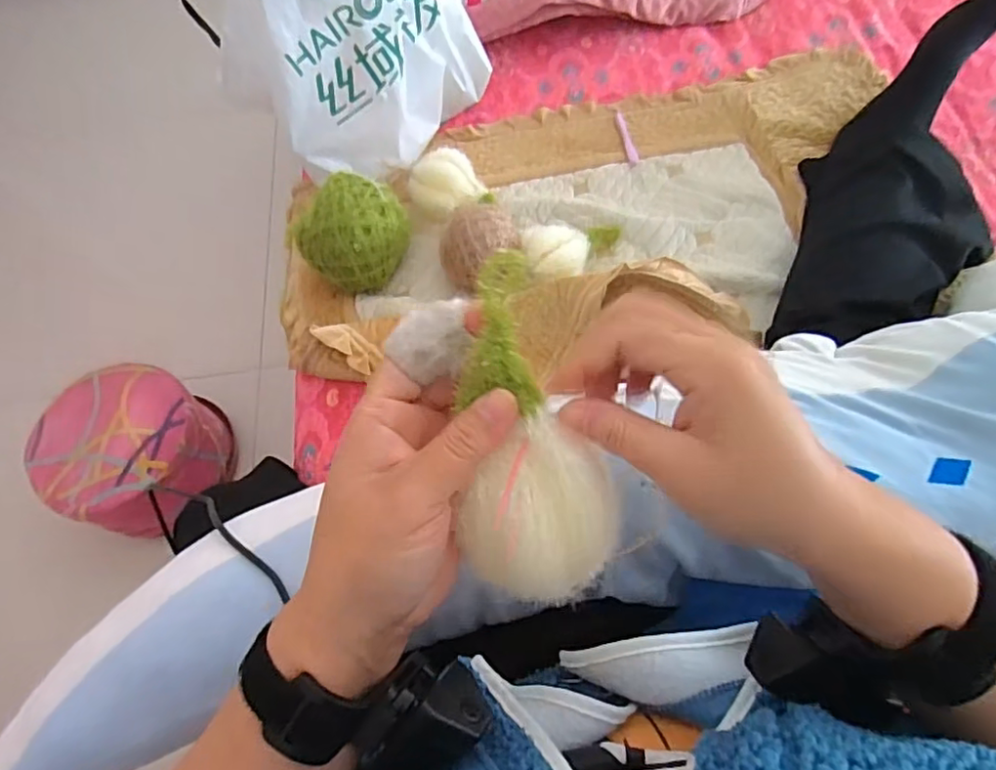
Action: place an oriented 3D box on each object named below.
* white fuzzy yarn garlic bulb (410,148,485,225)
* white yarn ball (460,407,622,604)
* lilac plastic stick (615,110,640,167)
[{"bbox_3d":[-0.063,-0.247,0.753,0.083,0.079,0.076,-1,65,2],"label":"white fuzzy yarn garlic bulb"},{"bbox_3d":[0.022,0.061,0.269,0.063,0.075,0.069,-1,65,2],"label":"white yarn ball"},{"bbox_3d":[0.179,-0.345,0.827,0.013,0.005,0.101,-8,65,-2],"label":"lilac plastic stick"}]

